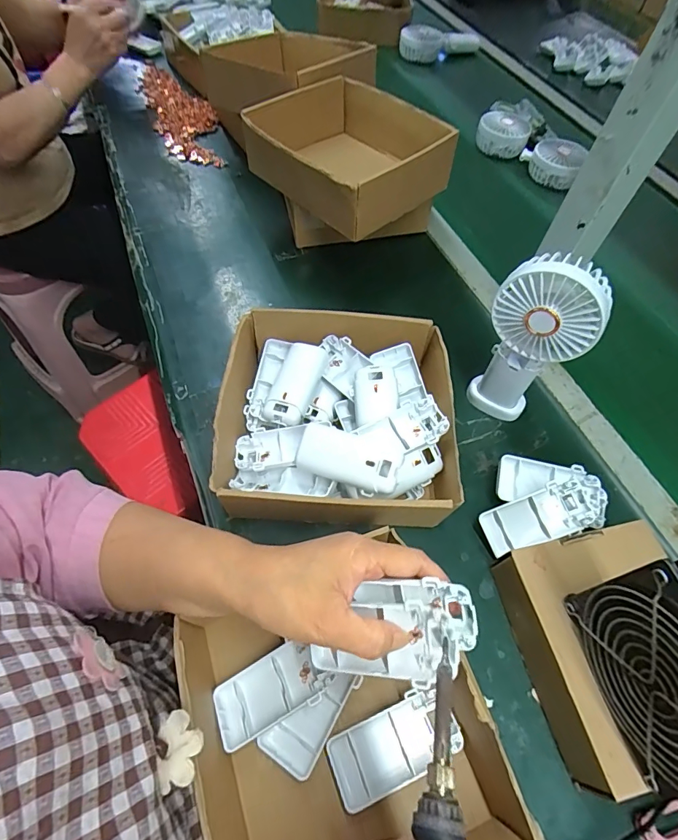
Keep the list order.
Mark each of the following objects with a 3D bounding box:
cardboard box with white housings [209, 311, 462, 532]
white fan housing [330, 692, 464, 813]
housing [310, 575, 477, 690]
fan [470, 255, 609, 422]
[{"bbox_3d":[-0.004,0.001,0.429,0.219,0.075,0.215,2,61,0],"label":"cardboard box with white housings"},{"bbox_3d":[0.040,0.240,0.321,0.094,0.018,0.047,-23,64,-13],"label":"white fan housing"},{"bbox_3d":[0.032,0.134,0.275,0.105,0.018,0.057,-7,91,14],"label":"housing"},{"bbox_3d":[0.174,-0.065,0.410,0.086,0.189,0.036,29,64,14],"label":"fan"}]

